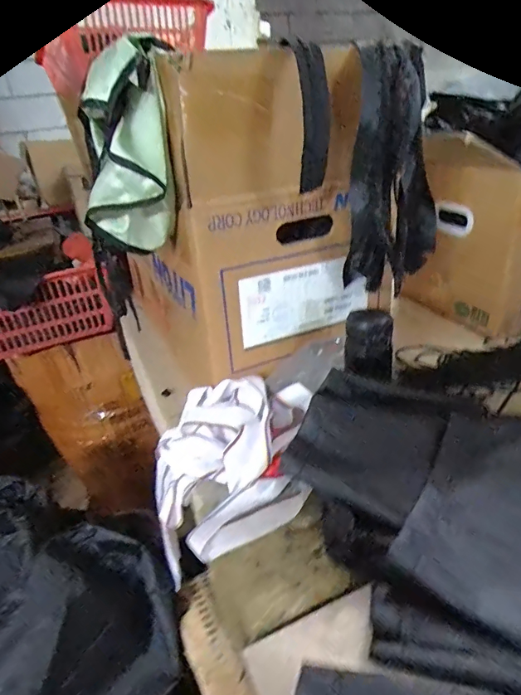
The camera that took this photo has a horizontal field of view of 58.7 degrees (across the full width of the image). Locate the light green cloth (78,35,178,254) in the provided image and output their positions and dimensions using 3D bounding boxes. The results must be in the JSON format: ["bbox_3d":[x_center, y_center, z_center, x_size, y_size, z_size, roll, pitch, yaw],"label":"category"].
[{"bbox_3d":[-0.150,-0.217,0.525,0.114,0.206,0.086,-14,30,-16],"label":"light green cloth"}]

